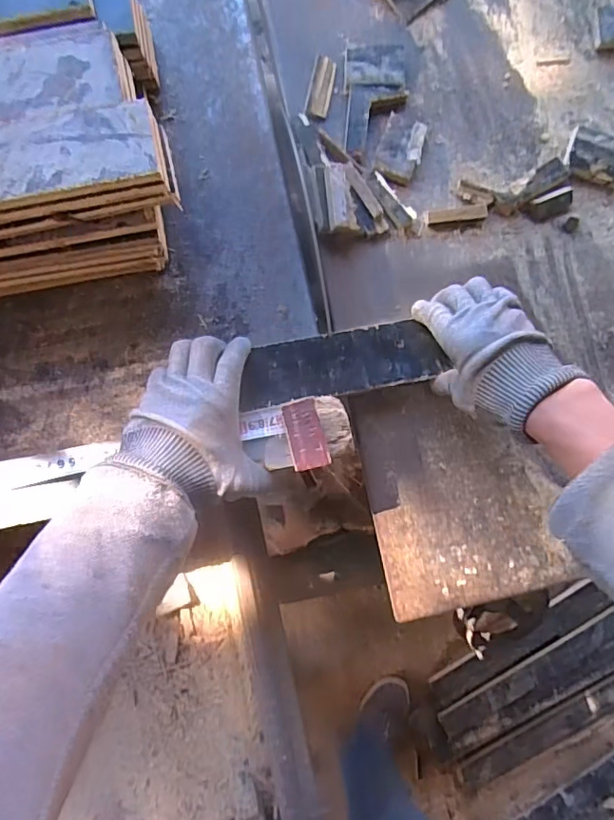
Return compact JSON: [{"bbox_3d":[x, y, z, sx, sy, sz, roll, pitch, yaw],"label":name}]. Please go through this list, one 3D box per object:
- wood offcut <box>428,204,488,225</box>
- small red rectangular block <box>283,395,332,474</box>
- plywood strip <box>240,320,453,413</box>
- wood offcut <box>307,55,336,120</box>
[{"bbox_3d":[0.156,-0.202,0.554,0.063,0.010,0.013,-9,85,0],"label":"wood offcut"},{"bbox_3d":[-0.001,0.022,0.468,0.031,0.008,0.061,-14,85,0],"label":"small red rectangular block"},{"bbox_3d":[0.032,-0.045,0.511,0.186,0.009,0.059,-10,85,-4],"label":"plywood strip"},{"bbox_3d":[0.016,-0.338,0.558,0.020,0.012,0.065,11,86,2],"label":"wood offcut"}]

